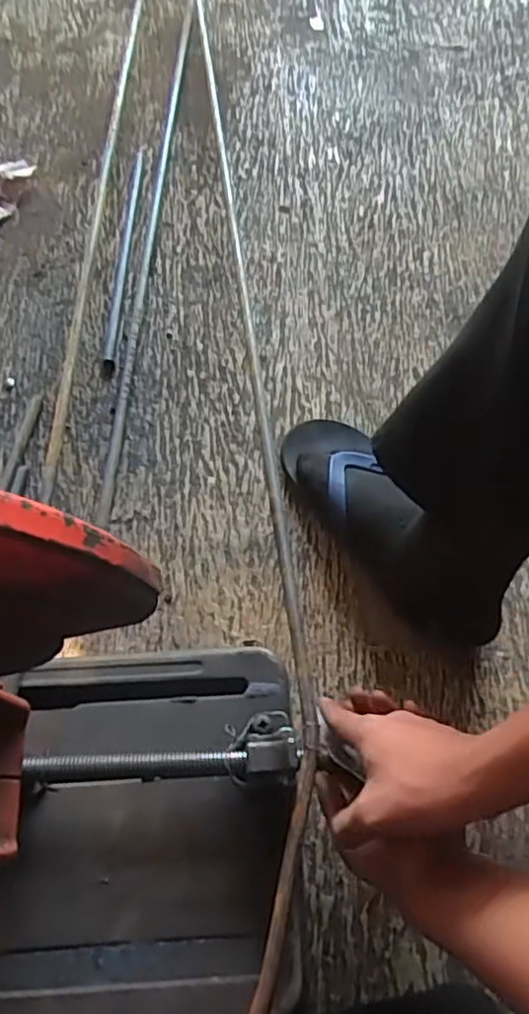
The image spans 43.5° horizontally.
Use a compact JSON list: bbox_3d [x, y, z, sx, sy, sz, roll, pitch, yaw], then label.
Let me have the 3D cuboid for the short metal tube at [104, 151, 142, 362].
[{"bbox_3d":[-0.170,-0.310,0.802,0.014,0.016,0.326,2,64,-1],"label":"short metal tube"}]

